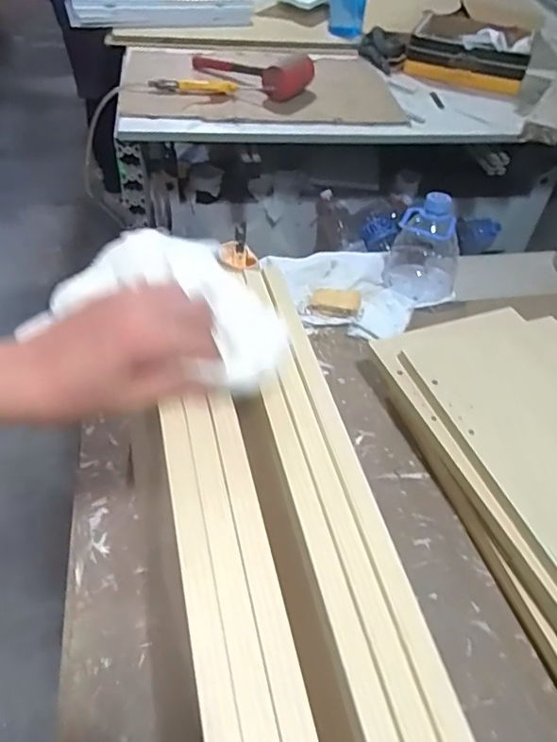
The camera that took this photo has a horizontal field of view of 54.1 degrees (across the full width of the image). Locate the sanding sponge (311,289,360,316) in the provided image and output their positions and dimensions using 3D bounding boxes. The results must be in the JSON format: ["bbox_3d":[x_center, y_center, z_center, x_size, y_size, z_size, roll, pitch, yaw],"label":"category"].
[{"bbox_3d":[0.073,-0.091,0.697,0.059,0.016,0.038,11,47,5],"label":"sanding sponge"}]

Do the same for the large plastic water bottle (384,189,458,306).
[{"bbox_3d":[0.201,-0.169,0.730,0.095,0.123,0.114,17,48,11],"label":"large plastic water bottle"}]

